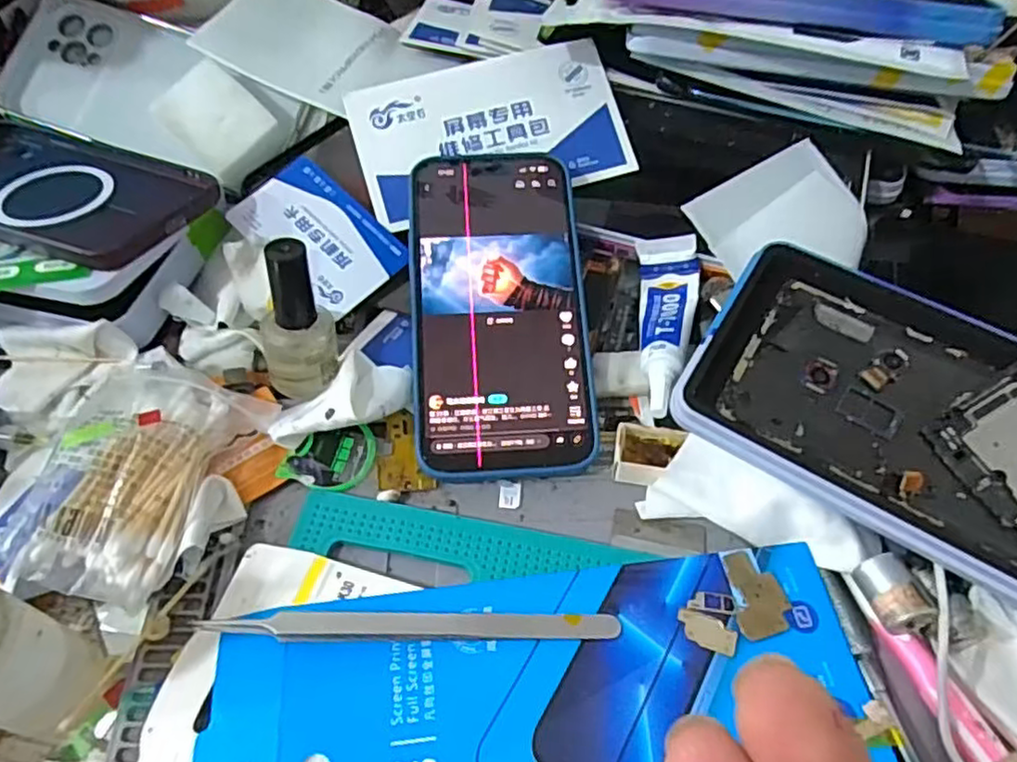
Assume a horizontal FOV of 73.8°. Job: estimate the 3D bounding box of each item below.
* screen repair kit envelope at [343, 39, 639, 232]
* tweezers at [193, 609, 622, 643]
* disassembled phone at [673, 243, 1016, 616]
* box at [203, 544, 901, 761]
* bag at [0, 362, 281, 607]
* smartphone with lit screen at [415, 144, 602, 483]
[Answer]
[{"bbox_3d":[-0.009,-0.133,0.361,0.139,0.004,0.080,-16,82,-6],"label":"screen repair kit envelope"},{"bbox_3d":[-0.037,0.091,0.252,0.154,0.004,0.012,0,54,-1],"label":"tweezers"},{"bbox_3d":[0.171,0.017,0.270,0.185,0.016,0.103,29,74,19],"label":"disassembled phone"},{"bbox_3d":[0.018,0.123,0.232,0.219,0.008,0.117,-4,54,-4],"label":"box"},{"bbox_3d":[-0.153,0.036,0.274,0.071,0.034,0.102,15,55,9],"label":"bag"},{"bbox_3d":[-0.005,-0.039,0.324,0.080,0.012,0.169,-3,71,-3],"label":"smartphone with lit screen"}]

